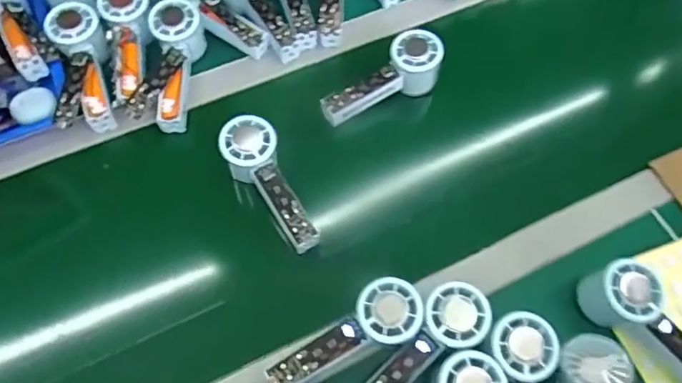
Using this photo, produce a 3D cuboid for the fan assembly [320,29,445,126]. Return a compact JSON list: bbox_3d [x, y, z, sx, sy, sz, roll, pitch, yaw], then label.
[{"bbox_3d":[0.044,-0.133,0.608,0.149,0.053,0.054,-24,68,-13],"label":"fan assembly"}]

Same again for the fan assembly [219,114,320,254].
[{"bbox_3d":[-0.077,-0.005,0.545,0.055,0.049,0.152,-22,67,-12],"label":"fan assembly"}]

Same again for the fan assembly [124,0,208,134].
[{"bbox_3d":[-0.202,-0.147,0.618,0.060,0.056,0.157,6,78,1],"label":"fan assembly"}]

